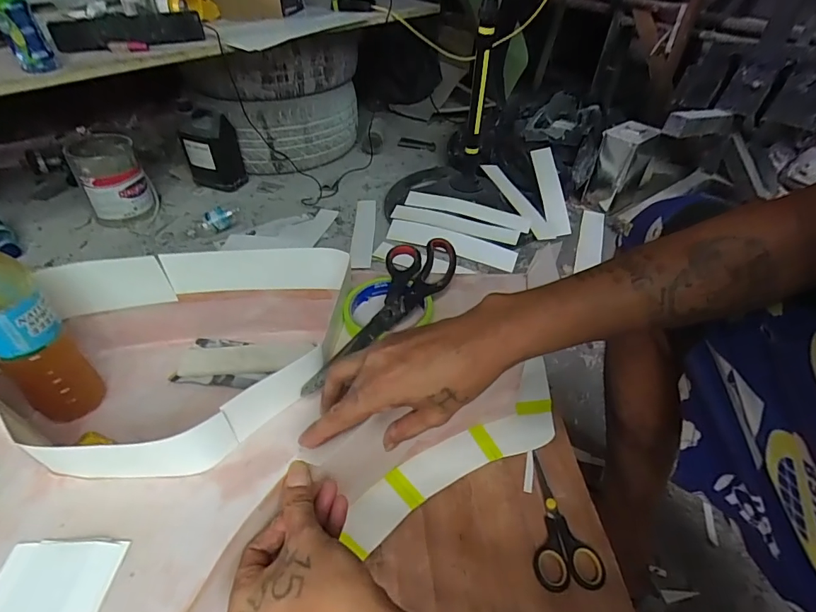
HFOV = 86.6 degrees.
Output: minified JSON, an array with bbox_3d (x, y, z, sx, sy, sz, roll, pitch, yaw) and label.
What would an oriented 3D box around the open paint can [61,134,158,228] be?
[{"bbox_3d":[-0.833,-0.362,1.234,0.171,0.217,0.178,-24,47,-25],"label":"open paint can"}]

